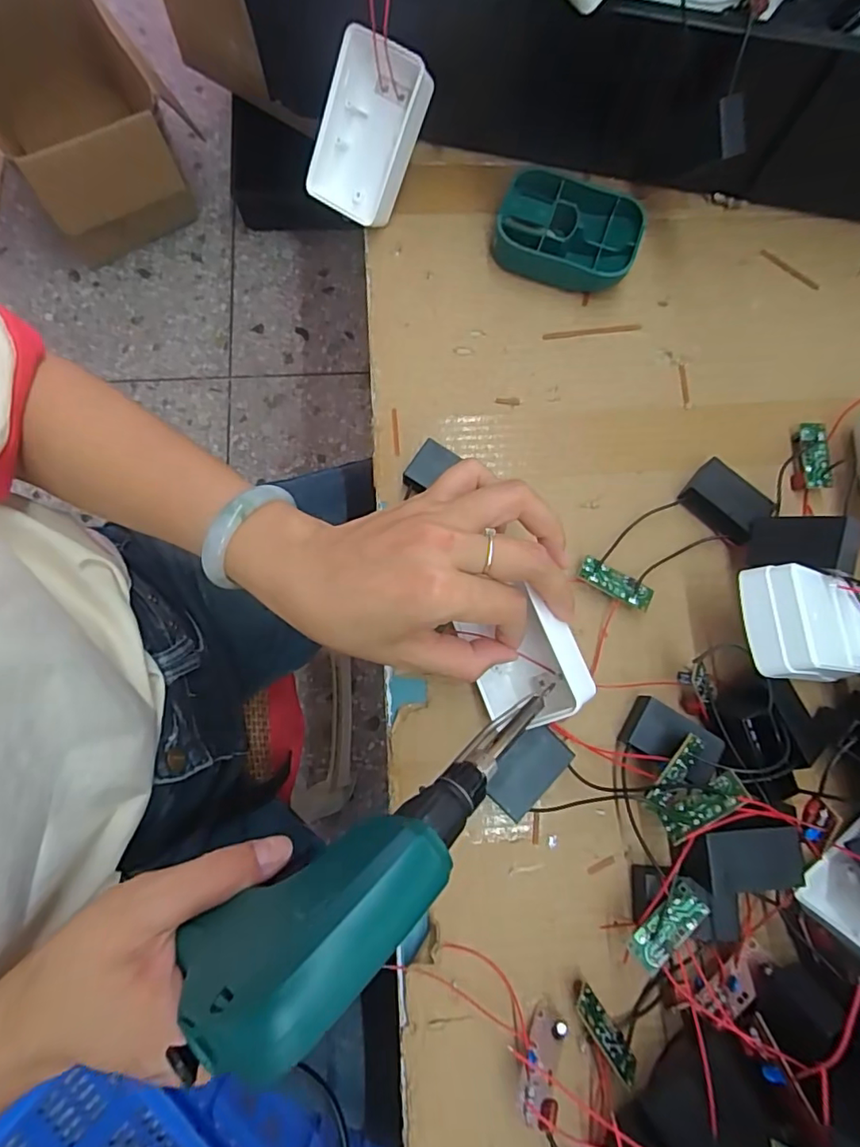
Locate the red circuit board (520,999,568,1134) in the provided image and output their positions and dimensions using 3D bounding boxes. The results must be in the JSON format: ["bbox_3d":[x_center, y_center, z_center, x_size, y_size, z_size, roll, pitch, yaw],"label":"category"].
[{"bbox_3d":[0.054,0.235,0.258,0.018,0.015,0.045,22,41,3],"label":"red circuit board"}]

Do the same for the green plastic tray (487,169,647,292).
[{"bbox_3d":[0.093,-0.231,0.364,0.092,0.025,0.066,17,77,2],"label":"green plastic tray"}]

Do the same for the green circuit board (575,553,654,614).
[{"bbox_3d":[0.110,0.007,0.321,0.045,0.011,0.016,28,78,5],"label":"green circuit board"}]

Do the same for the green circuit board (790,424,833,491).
[{"bbox_3d":[0.243,-0.075,0.342,0.018,0.014,0.043,7,77,0],"label":"green circuit board"}]

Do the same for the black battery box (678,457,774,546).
[{"bbox_3d":[0.181,-0.044,0.330,0.047,0.017,0.033,40,79,7],"label":"black battery box"}]

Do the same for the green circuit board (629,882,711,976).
[{"bbox_3d":[0.117,0.173,0.262,0.046,0.004,0.016,-28,57,-22],"label":"green circuit board"}]

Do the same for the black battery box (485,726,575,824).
[{"bbox_3d":[0.051,0.106,0.292,0.047,0.020,0.031,-44,82,-10],"label":"black battery box"}]

